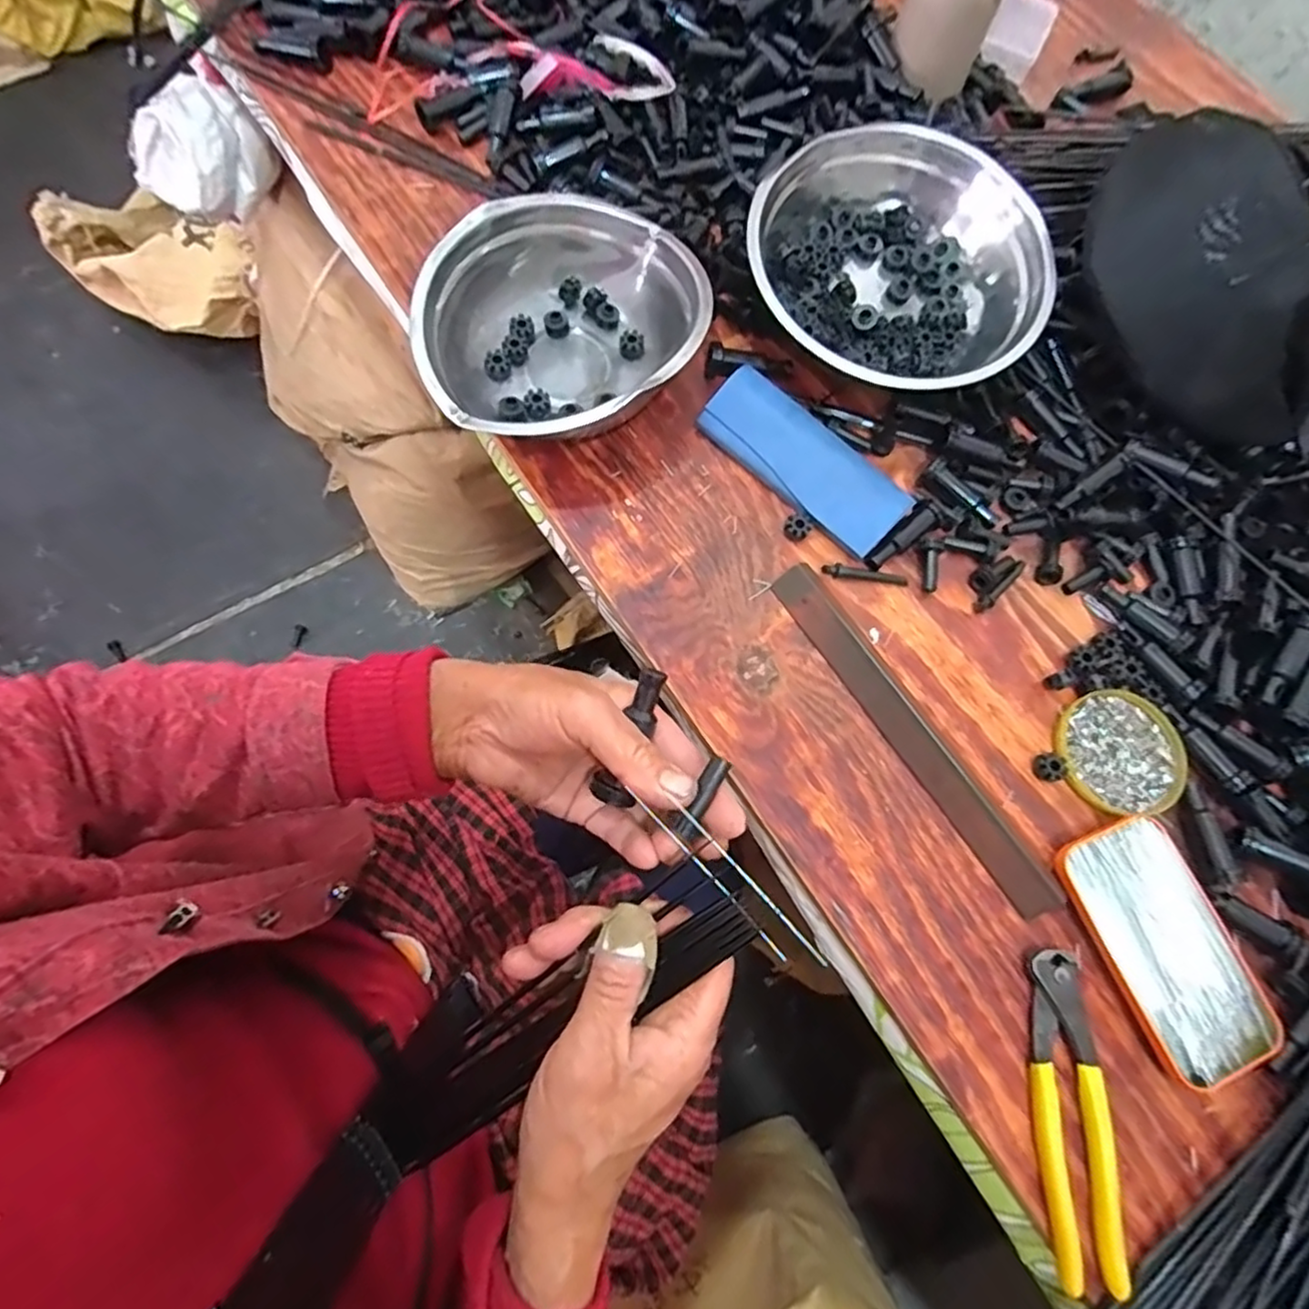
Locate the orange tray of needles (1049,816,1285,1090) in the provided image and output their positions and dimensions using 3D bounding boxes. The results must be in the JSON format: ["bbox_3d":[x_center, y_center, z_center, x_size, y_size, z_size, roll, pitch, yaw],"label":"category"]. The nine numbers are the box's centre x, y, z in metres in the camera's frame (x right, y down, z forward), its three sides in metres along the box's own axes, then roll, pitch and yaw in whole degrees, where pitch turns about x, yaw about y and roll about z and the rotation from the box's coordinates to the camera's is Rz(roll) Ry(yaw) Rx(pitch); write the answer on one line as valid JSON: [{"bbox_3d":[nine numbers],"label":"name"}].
[{"bbox_3d":[0.311,0.176,0.408,0.076,0.012,0.146,-21,75,-12],"label":"orange tray of needles"}]

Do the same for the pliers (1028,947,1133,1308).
[{"bbox_3d":[0.237,0.259,0.382,0.040,0.019,0.165,6,71,-4],"label":"pliers"}]

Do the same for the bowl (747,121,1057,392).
[{"bbox_3d":[0.176,-0.297,0.502,0.203,0.074,0.187,2,72,-5],"label":"bowl"}]

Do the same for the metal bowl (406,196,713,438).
[{"bbox_3d":[-0.064,-0.232,0.486,0.206,0.064,0.191,-15,74,-11],"label":"metal bowl"}]

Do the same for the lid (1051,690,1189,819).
[{"bbox_3d":[0.314,0.067,0.457,0.084,0.013,0.081,2,72,-5],"label":"lid"}]

